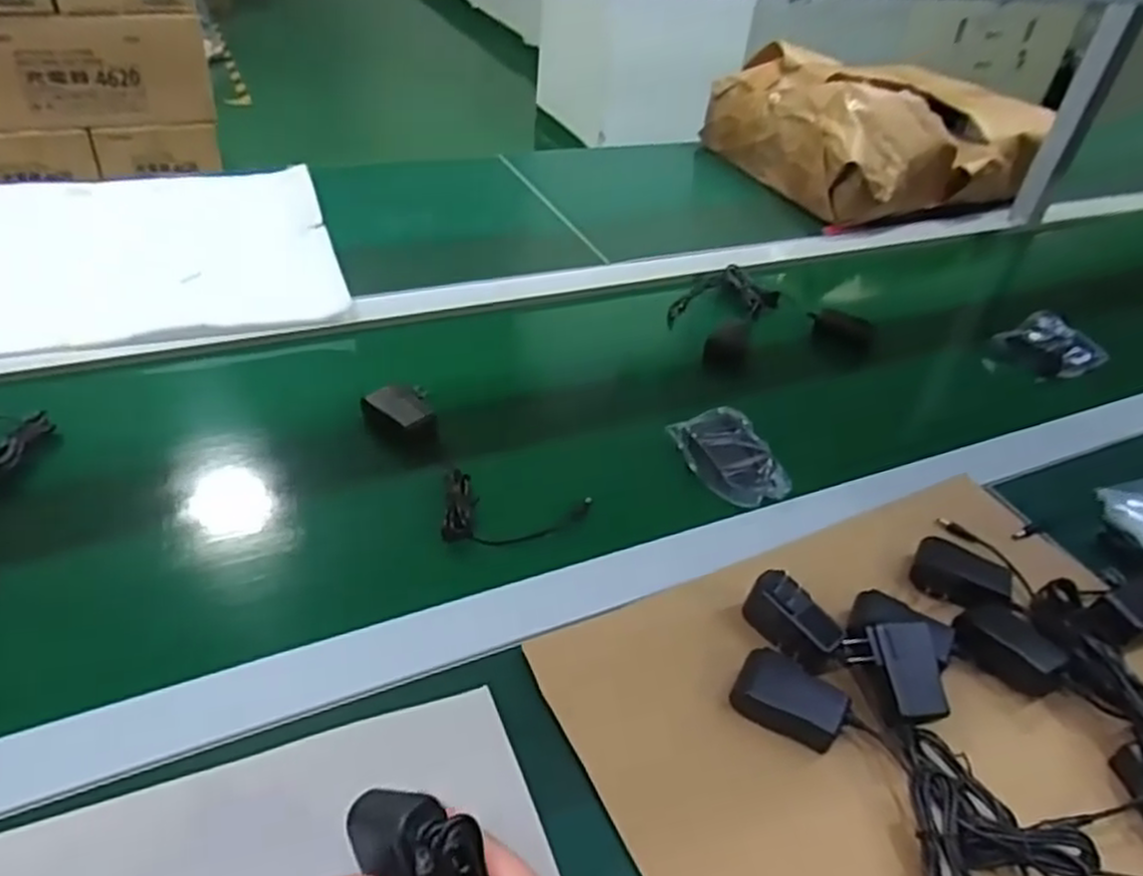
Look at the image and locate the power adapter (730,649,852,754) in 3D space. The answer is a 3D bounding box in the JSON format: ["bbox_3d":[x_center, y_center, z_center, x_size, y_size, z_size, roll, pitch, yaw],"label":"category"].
[{"bbox_3d":[0.152,0.179,0.543,0.073,0.026,0.044,23,42,18],"label":"power adapter"}]

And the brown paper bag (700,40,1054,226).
[{"bbox_3d":[0.518,-0.534,1.372,0.436,0.178,0.387,-13,44,-24],"label":"brown paper bag"}]

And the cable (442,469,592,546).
[{"bbox_3d":[-0.051,0.058,0.689,0.135,0.038,0.064,-6,41,-17],"label":"cable"}]

